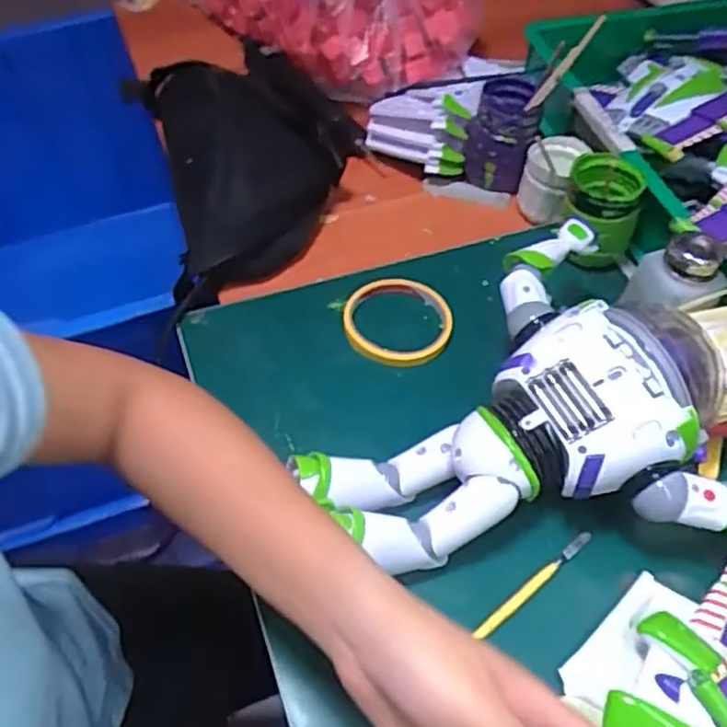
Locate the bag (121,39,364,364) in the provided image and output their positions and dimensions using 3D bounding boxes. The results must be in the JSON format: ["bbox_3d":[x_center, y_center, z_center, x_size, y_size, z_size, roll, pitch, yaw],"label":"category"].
[{"bbox_3d":[-0.111,-0.233,0.699,0.215,0.081,0.335,-13,54,-11],"label":"bag"}]

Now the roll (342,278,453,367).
[{"bbox_3d":[0.028,-0.036,0.578,0.089,0.014,0.084,1,53,-1],"label":"roll"}]

